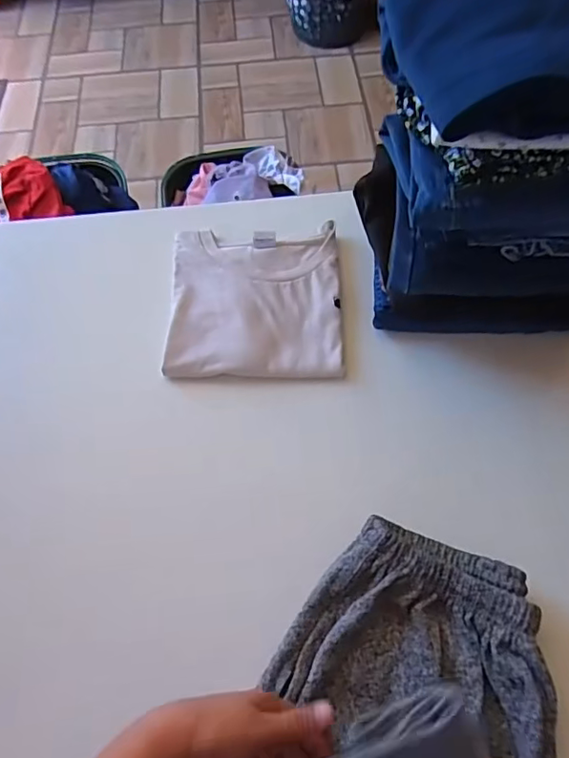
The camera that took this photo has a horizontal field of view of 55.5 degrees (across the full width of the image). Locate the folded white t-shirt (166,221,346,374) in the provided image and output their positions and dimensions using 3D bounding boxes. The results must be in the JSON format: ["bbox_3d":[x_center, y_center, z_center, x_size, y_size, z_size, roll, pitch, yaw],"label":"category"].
[{"bbox_3d":[-0.035,-0.099,0.657,0.203,0.017,0.206,0,62,2],"label":"folded white t-shirt"}]

